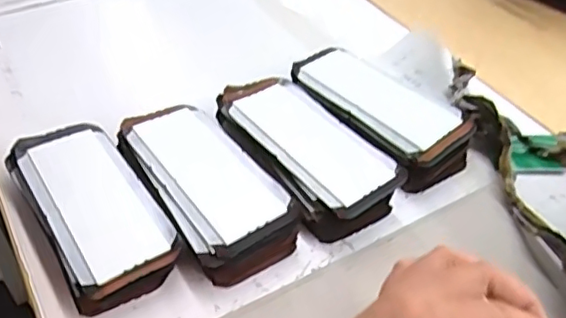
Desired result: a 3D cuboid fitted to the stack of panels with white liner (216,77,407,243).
[{"bbox_3d":[0.015,-0.007,0.488,0.082,0.042,0.166,-28,50,-26],"label":"stack of panels with white liner"}]

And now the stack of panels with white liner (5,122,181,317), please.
[{"bbox_3d":[-0.142,0.040,0.438,0.076,0.042,0.162,-26,49,-24],"label":"stack of panels with white liner"}]

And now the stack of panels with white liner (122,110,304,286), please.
[{"bbox_3d":[-0.060,0.021,0.459,0.081,0.041,0.161,-26,49,-24],"label":"stack of panels with white liner"}]

